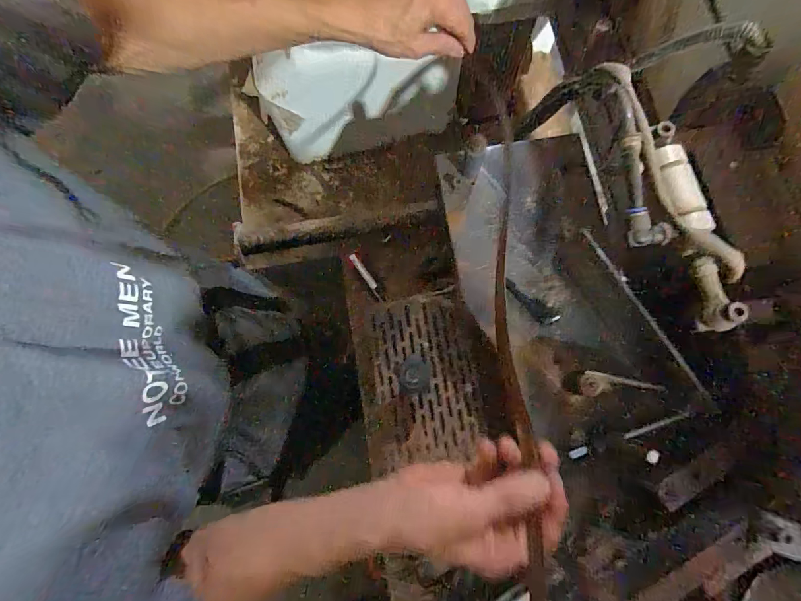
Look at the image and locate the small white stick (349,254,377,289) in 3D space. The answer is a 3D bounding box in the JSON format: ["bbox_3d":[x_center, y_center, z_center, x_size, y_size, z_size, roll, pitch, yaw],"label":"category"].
[{"bbox_3d":[-0.075,-0.057,0.770,0.013,0.011,0.080,-37,97,-7],"label":"small white stick"}]

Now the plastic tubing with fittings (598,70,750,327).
[{"bbox_3d":[0.224,-0.097,0.336,0.062,0.033,0.251,-15,77,-2],"label":"plastic tubing with fittings"}]

